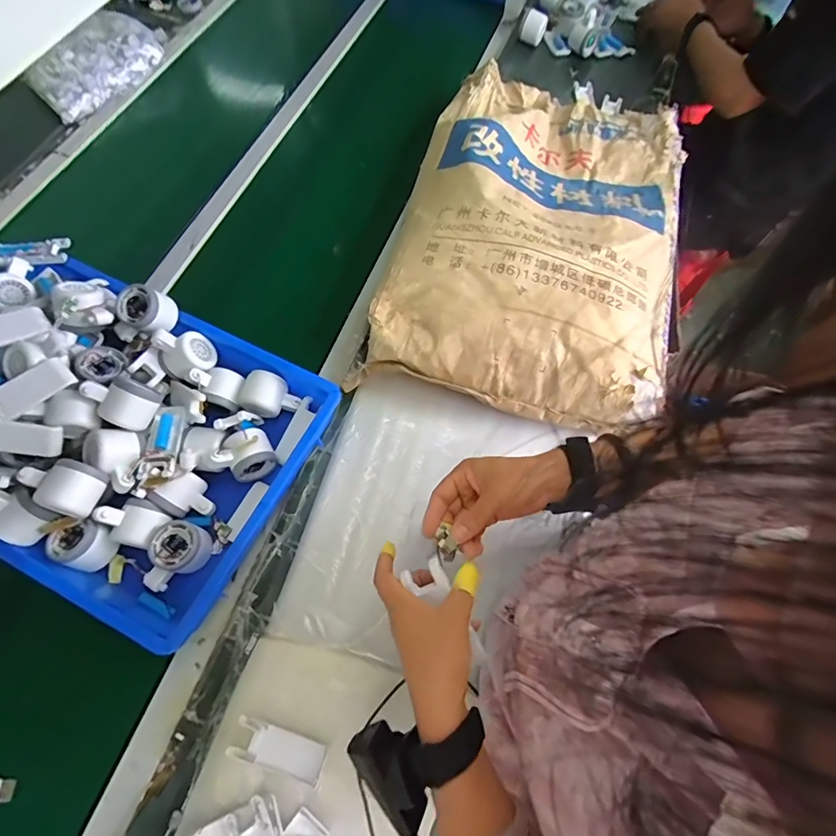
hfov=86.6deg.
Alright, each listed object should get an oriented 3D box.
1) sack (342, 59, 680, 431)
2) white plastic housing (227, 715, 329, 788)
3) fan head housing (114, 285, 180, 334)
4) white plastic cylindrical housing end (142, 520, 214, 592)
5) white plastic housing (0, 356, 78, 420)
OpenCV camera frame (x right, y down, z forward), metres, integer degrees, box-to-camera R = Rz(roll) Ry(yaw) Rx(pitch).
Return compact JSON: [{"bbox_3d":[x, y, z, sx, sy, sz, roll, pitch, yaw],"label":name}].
[{"bbox_3d":[0.214,-0.344,0.747,0.446,0.097,0.695,14,65,4],"label":"sack"},{"bbox_3d":[-0.153,0.365,0.486,0.101,0.009,0.038,17,66,5],"label":"white plastic housing"},{"bbox_3d":[-0.379,-0.151,0.621,0.061,0.054,0.058,0,90,4],"label":"fan head housing"},{"bbox_3d":[-0.301,0.170,0.546,0.057,0.036,0.082,35,68,12],"label":"white plastic cylindrical housing end"},{"bbox_3d":[-0.464,-0.031,0.527,0.097,0.014,0.038,-38,107,-15],"label":"white plastic housing"}]

